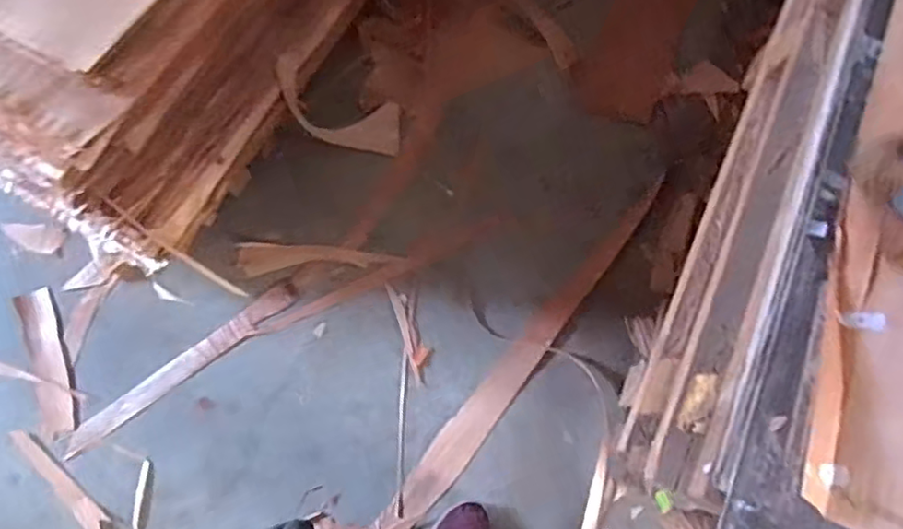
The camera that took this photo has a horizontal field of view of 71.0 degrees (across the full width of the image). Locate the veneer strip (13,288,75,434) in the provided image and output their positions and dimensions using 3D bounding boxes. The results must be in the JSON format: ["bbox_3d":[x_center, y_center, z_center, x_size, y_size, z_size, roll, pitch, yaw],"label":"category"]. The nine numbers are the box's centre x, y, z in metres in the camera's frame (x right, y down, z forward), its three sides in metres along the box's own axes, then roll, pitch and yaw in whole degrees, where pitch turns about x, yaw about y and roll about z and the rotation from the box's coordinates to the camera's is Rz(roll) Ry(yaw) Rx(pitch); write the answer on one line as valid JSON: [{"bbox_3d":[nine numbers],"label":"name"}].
[{"bbox_3d":[-0.775,0.183,1.213,0.065,0.006,0.282,-21,77,-7],"label":"veneer strip"}]

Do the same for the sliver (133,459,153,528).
[{"bbox_3d":[-0.567,0.424,1.164,0.024,0.006,0.121,1,75,-2],"label":"sliver"}]

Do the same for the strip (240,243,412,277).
[{"bbox_3d":[-0.262,-0.012,1.281,0.327,0.015,0.064,-1,75,-2],"label":"strip"}]

